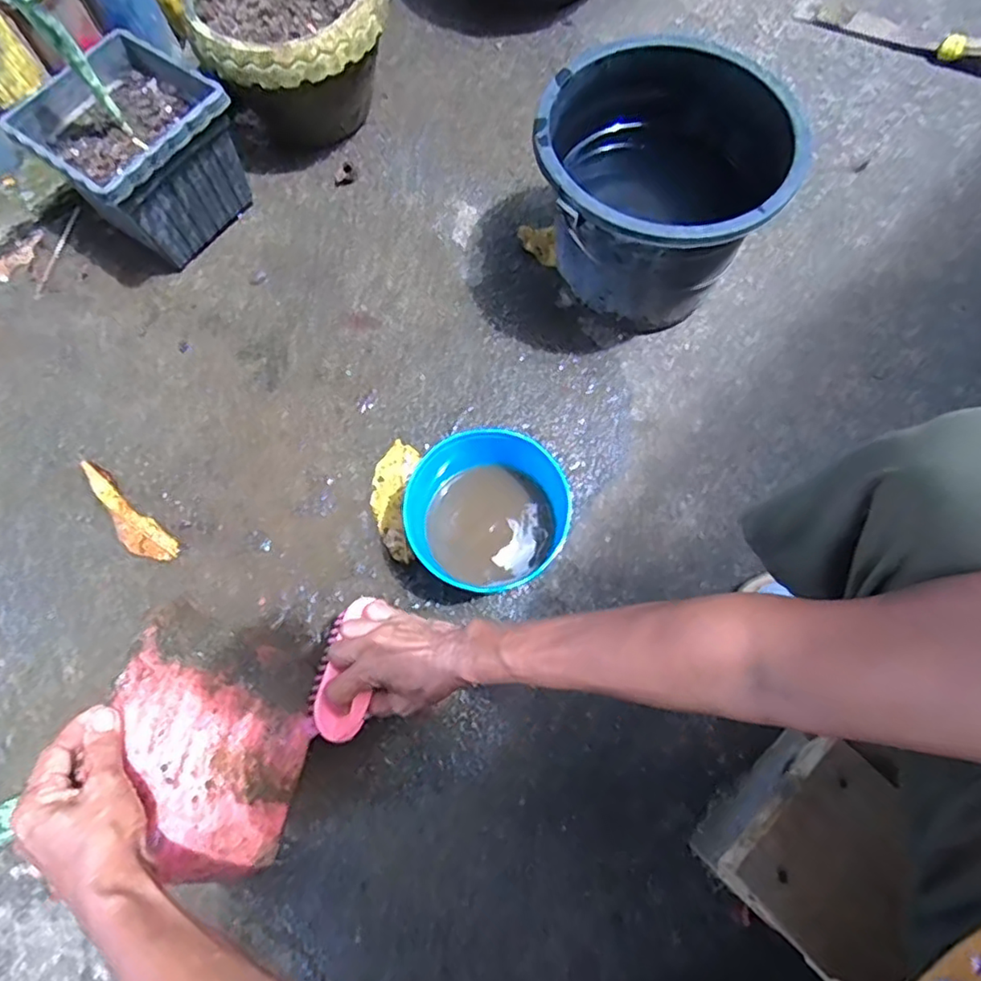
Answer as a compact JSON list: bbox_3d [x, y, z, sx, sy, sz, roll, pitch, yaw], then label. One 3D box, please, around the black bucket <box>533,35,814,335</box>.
[{"bbox_3d":[0.176,-0.324,0.720,0.261,0.219,0.242,0,70,0],"label":"black bucket"}]

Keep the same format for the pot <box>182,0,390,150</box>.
[{"bbox_3d":[-0.263,-0.608,0.860,0.237,0.178,0.244,0,70,0],"label":"pot"}]

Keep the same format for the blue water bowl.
[{"bbox_3d":[-0.005,0.026,0.664,0.165,0.116,0.144,-37,74,-12],"label":"blue water bowl"}]

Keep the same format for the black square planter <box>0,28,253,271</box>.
[{"bbox_3d":[-0.451,-0.432,0.811,0.212,0.165,0.199,37,75,12],"label":"black square planter"}]

